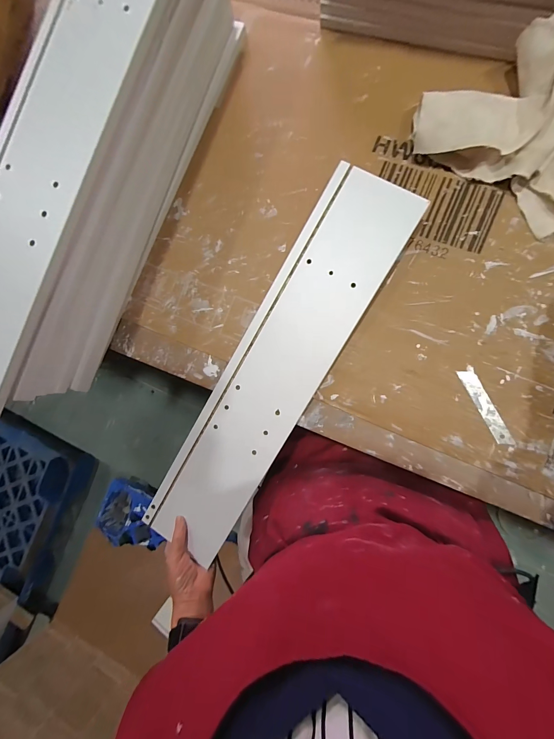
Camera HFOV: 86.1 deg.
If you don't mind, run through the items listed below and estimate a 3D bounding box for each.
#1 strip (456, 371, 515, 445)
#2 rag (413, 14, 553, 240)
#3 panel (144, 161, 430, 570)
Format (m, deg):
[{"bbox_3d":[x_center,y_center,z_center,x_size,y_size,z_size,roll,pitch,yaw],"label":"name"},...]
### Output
[{"bbox_3d":[0.255,0.046,0.361,0.018,0.004,0.100,-27,83,7],"label":"strip"},{"bbox_3d":[0.268,-0.281,0.343,0.204,0.065,0.212,12,89,10],"label":"rag"},{"bbox_3d":[-0.004,0.009,0.392,0.118,0.009,0.534,31,98,10],"label":"panel"}]

